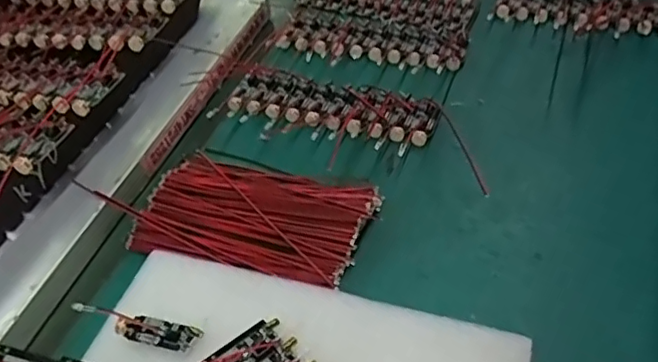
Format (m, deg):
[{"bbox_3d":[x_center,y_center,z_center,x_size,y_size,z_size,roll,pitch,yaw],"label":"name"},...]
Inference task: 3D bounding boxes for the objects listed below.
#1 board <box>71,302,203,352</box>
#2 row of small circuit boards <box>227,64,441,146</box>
[{"bbox_3d":[-0.102,0.075,0.314,0.070,0.006,0.016,11,48,12],"label":"board"},{"bbox_3d":[0.002,-0.055,0.439,0.152,0.010,0.053,14,48,15],"label":"row of small circuit boards"}]

